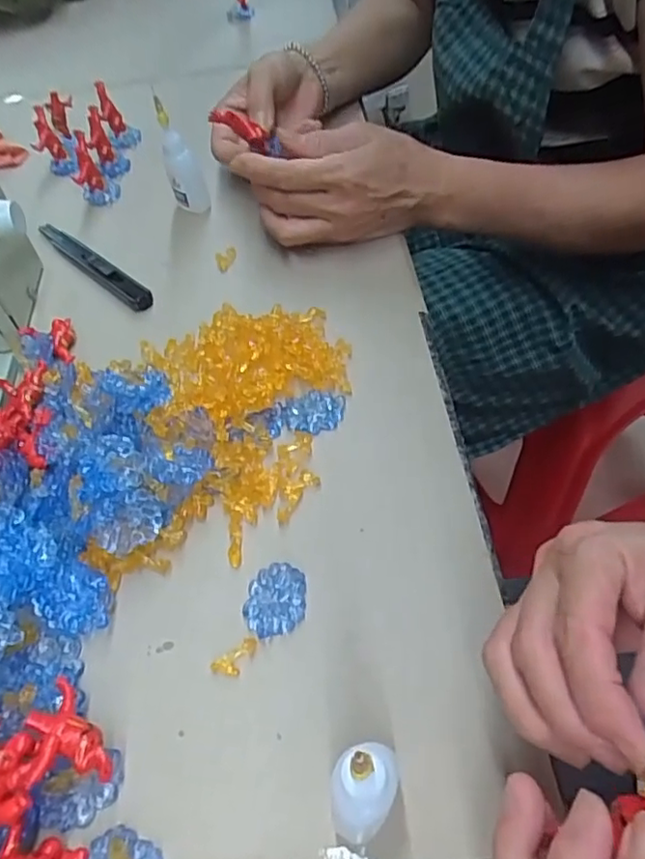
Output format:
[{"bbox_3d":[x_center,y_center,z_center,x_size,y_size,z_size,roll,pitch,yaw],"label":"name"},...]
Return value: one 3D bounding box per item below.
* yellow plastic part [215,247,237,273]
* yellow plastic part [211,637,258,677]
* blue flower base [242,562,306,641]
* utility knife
[{"bbox_3d":[-0.076,-0.134,0.482,0.008,0.018,0.022,19,56,15],"label":"yellow plastic part"},{"bbox_3d":[-0.042,0.112,0.299,0.024,0.005,0.011,-32,59,-20],"label":"yellow plastic part"},{"bbox_3d":[-0.024,0.086,0.314,0.031,0.005,0.036,1,53,5],"label":"blue flower base"},{"bbox_3d":[-0.185,-0.132,0.490,0.147,0.019,0.016,35,63,27],"label":"utility knife"}]

